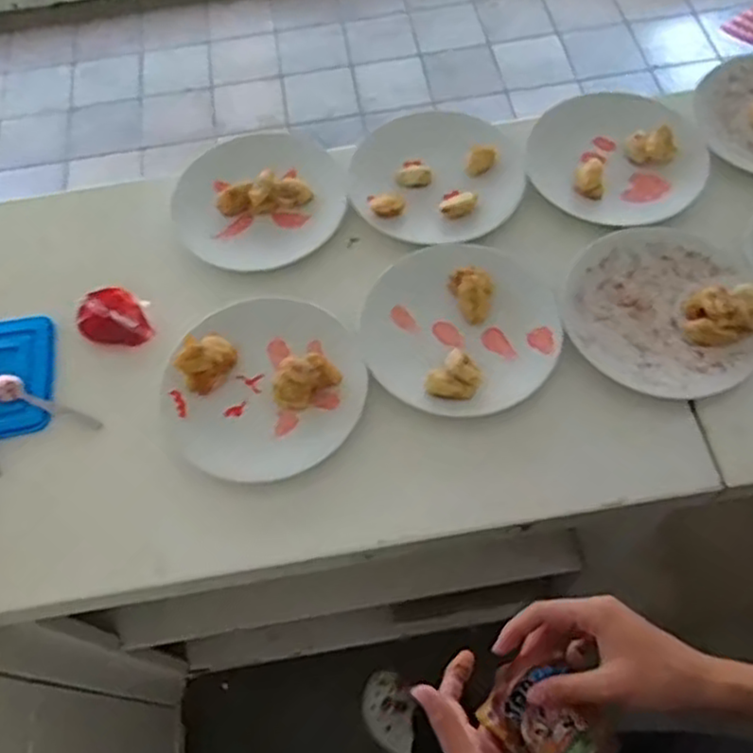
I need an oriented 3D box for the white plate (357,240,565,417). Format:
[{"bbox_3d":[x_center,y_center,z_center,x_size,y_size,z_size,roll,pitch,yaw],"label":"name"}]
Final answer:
[{"bbox_3d":[0.083,-0.056,0.733,0.194,0.018,0.191,-1,63,2],"label":"white plate"}]

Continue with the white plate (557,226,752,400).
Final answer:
[{"bbox_3d":[0.295,-0.074,0.724,0.195,0.029,0.192,-1,63,2],"label":"white plate"}]

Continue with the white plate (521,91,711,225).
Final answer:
[{"bbox_3d":[0.279,-0.259,0.837,0.195,0.040,0.174,17,65,11],"label":"white plate"}]

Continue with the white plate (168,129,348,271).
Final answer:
[{"bbox_3d":[-0.134,-0.209,0.824,0.194,0.029,0.184,-1,63,2],"label":"white plate"}]

